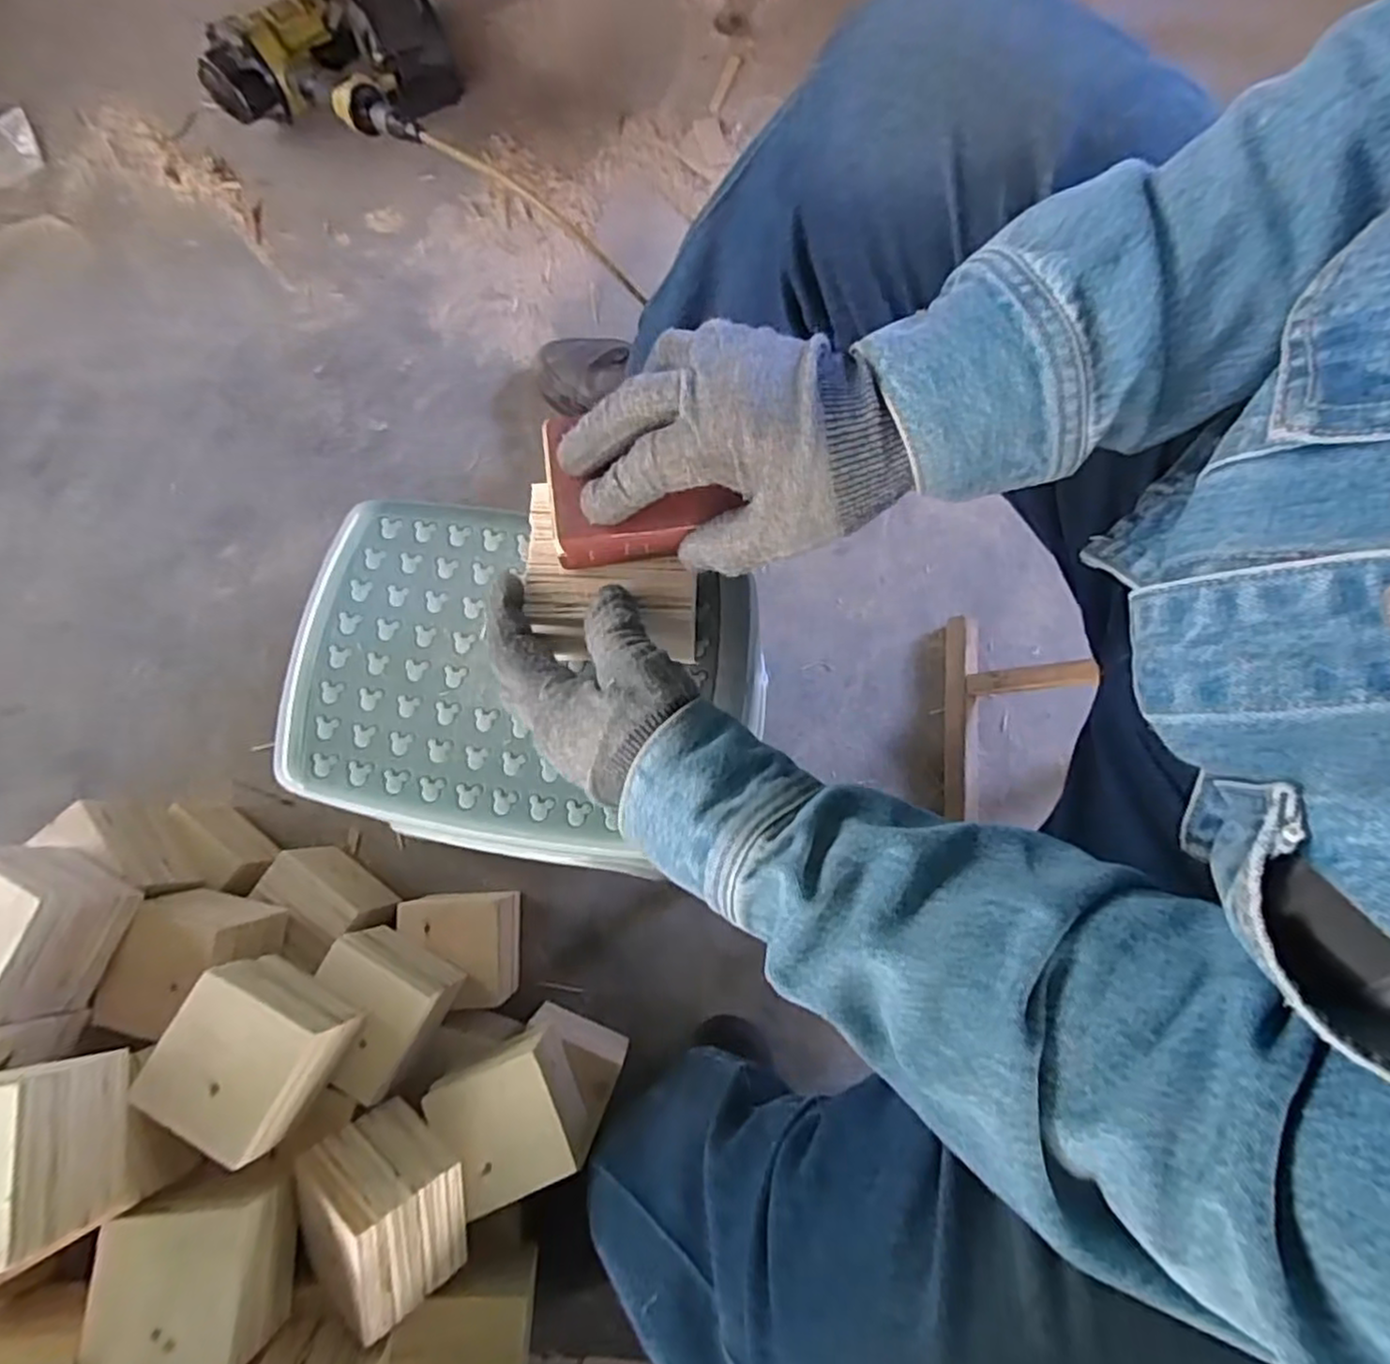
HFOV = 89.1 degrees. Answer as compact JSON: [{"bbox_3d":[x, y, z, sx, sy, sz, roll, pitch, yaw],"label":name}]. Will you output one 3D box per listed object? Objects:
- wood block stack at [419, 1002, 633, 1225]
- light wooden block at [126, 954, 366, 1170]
[{"bbox_3d":[-0.132,0.353,0.620,0.134,0.149,0.105,-26,80,-4],"label":"wood block stack"},{"bbox_3d":[-0.321,0.272,0.516,0.102,0.075,0.102,29,80,6],"label":"light wooden block"}]

